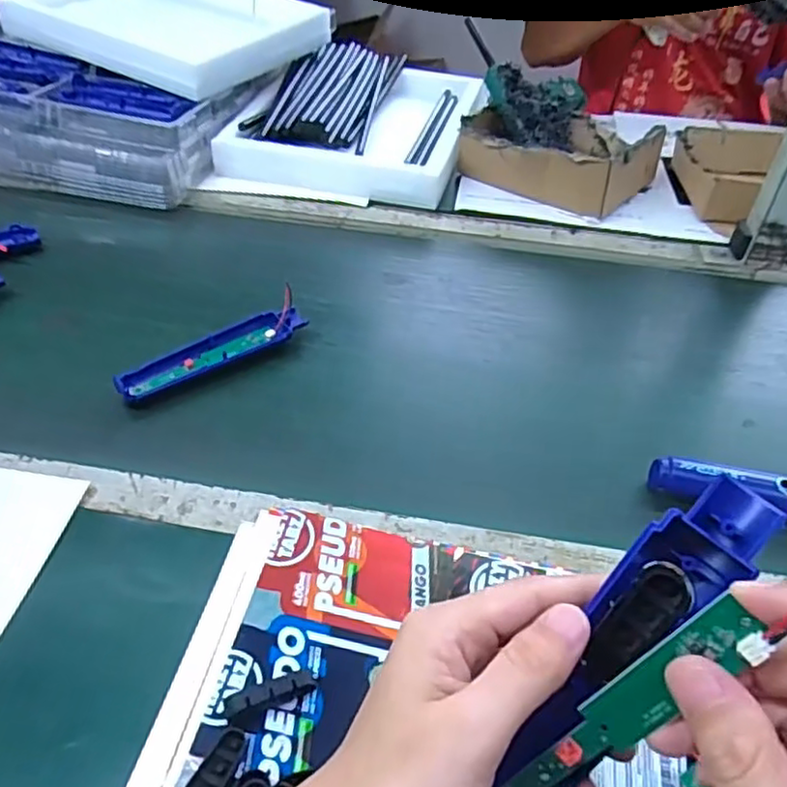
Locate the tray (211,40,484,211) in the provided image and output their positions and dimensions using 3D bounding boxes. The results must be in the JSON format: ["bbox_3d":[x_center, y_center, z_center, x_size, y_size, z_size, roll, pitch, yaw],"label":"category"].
[{"bbox_3d":[-0.036,-0.385,0.934,0.286,0.084,0.378,15,44,7],"label":"tray"}]

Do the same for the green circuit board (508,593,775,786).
[{"bbox_3d":[0.070,0.114,0.225,0.017,0.133,0.006,44,29,16],"label":"green circuit board"}]

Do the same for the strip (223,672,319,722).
[{"bbox_3d":[-0.066,0.162,0.356,0.049,0.017,0.010,-13,48,-21],"label":"strip"}]

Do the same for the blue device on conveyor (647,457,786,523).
[{"bbox_3d":[0.280,0.076,0.497,0.176,0.034,0.033,11,44,2],"label":"blue device on conveyor"}]

